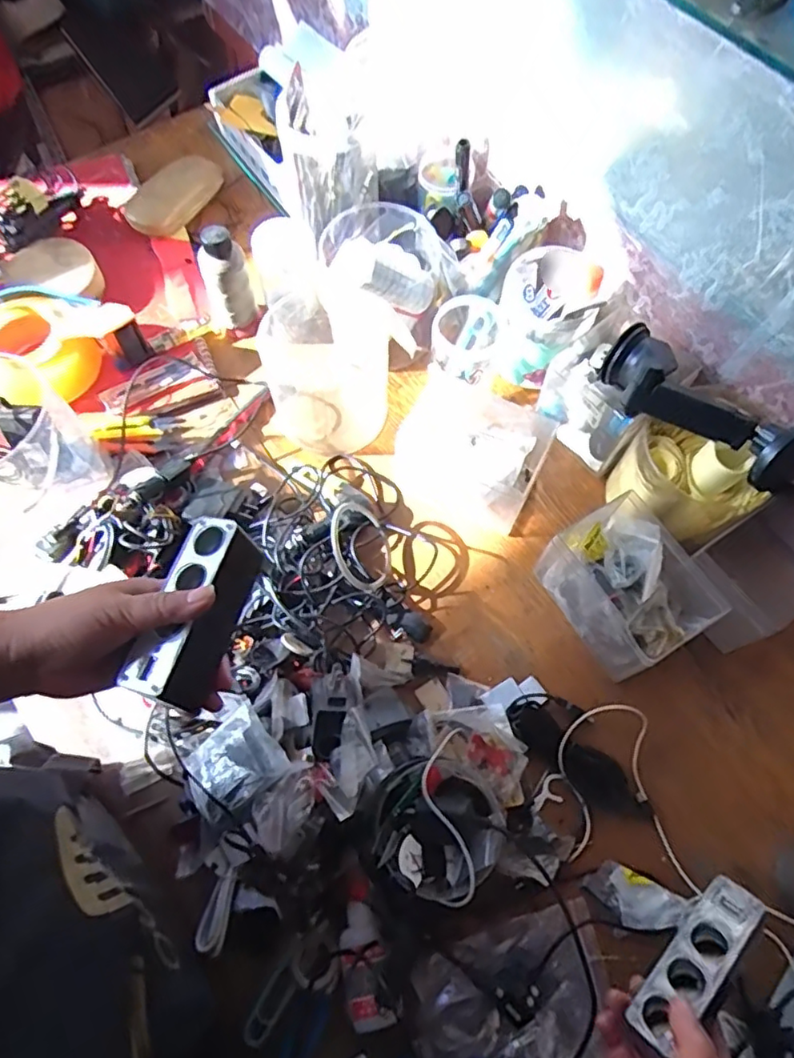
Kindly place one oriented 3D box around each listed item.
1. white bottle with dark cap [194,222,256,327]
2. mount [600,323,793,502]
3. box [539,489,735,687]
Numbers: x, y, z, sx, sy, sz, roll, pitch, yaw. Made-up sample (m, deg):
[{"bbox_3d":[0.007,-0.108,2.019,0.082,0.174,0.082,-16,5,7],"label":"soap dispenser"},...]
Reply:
[{"bbox_3d":[-0.191,-0.272,0.687,0.049,0.132,0.037,-22,69,-12],"label":"white bottle with dark cap"},{"bbox_3d":[0.286,-0.109,0.530,0.105,0.082,0.207,-37,73,-17],"label":"mount"},{"bbox_3d":[0.215,0.053,0.568,0.099,0.085,0.134,-27,70,-13],"label":"box"}]

